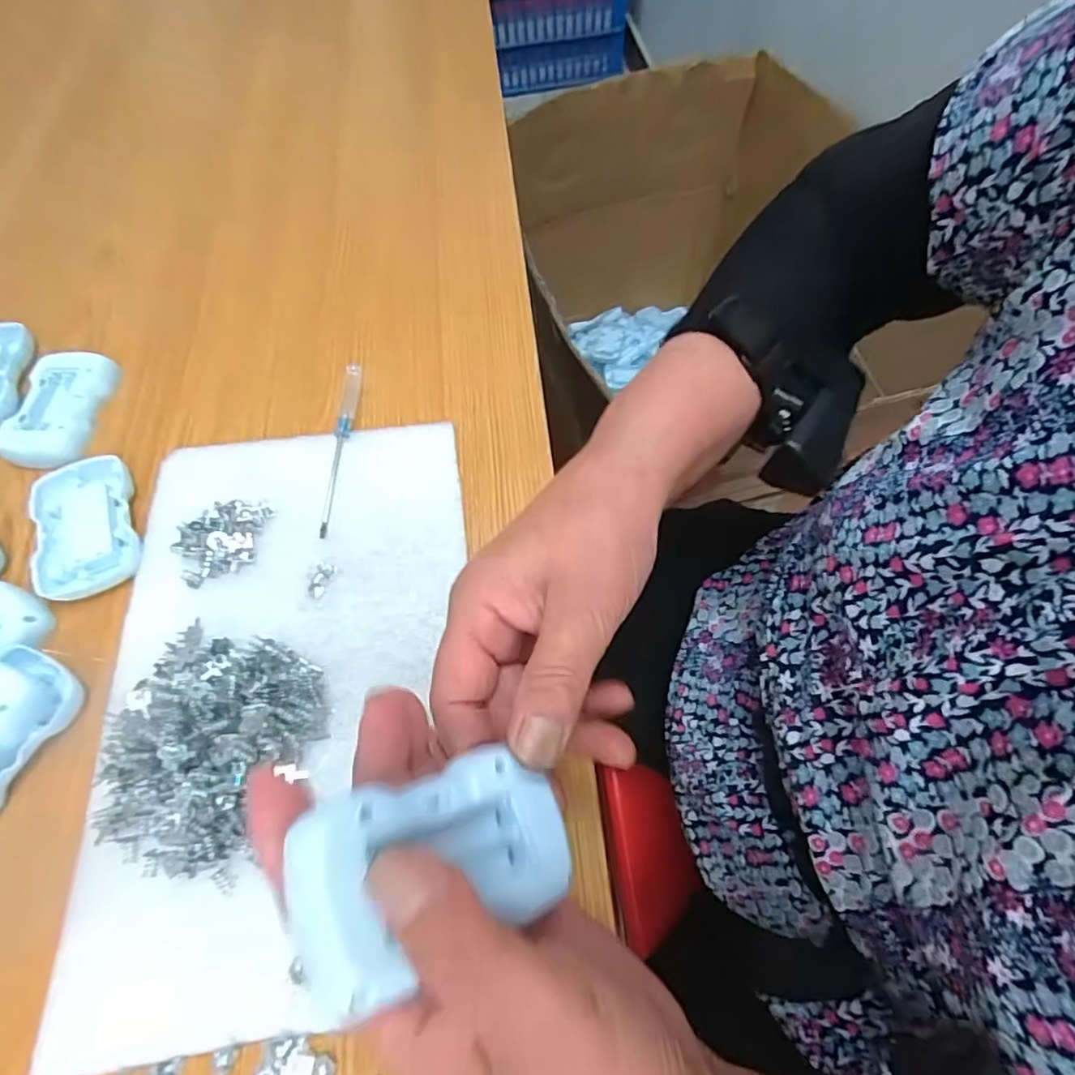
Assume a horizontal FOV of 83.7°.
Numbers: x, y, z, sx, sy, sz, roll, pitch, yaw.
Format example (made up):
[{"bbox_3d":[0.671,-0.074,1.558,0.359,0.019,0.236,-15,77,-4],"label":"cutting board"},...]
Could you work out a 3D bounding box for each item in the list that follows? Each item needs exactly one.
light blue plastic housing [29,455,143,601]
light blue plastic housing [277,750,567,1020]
[{"bbox_3d":[-0.270,-0.007,0.358,0.055,0.011,0.088,-23,65,-8],"label":"light blue plastic housing"},{"bbox_3d":[-0.028,0.097,0.183,0.082,0.015,0.050,-4,62,-41],"label":"light blue plastic housing"}]

